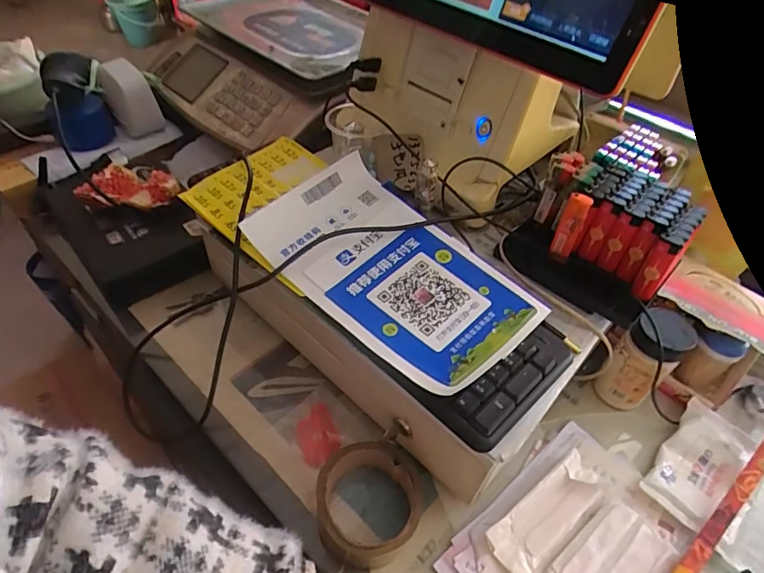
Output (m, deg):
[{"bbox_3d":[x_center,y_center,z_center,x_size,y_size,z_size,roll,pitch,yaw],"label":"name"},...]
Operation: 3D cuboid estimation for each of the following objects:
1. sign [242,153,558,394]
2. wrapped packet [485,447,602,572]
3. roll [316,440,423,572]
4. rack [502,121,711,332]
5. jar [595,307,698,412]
[{"bbox_3d":[0.008,-0.019,0.438,0.258,0.033,0.144,38,57,23],"label":"sign"},{"bbox_3d":[0.147,0.199,0.416,0.118,0.015,0.043,-28,58,-26],"label":"wrapped packet"},{"bbox_3d":[-0.012,0.188,0.412,0.087,0.041,0.092,3,50,-4],"label":"roll"},{"bbox_3d":[0.238,-0.079,0.495,0.136,0.094,0.200,33,55,20],"label":"rack"},{"bbox_3d":[0.262,0.077,0.481,0.045,0.129,0.053,-27,58,-25],"label":"jar"}]

